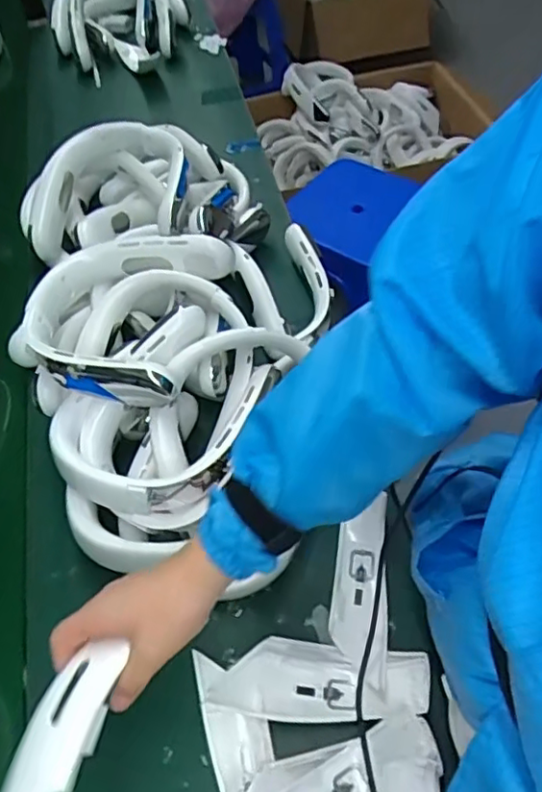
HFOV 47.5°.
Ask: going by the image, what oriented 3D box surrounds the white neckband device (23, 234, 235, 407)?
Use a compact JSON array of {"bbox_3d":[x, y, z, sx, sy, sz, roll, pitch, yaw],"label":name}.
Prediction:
[{"bbox_3d":[-0.158,-0.093,0.637,0.201,0.056,0.218,10,55,11],"label":"white neckband device"}]

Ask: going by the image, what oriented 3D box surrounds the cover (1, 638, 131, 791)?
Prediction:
[{"bbox_3d":[-0.141,0.229,0.404,0.048,0.020,0.136,23,70,19],"label":"cover"}]

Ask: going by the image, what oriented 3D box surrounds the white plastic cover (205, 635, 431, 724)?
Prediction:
[{"bbox_3d":[0.041,0.240,0.521,0.174,0.036,0.064,2,54,5],"label":"white plastic cover"}]

